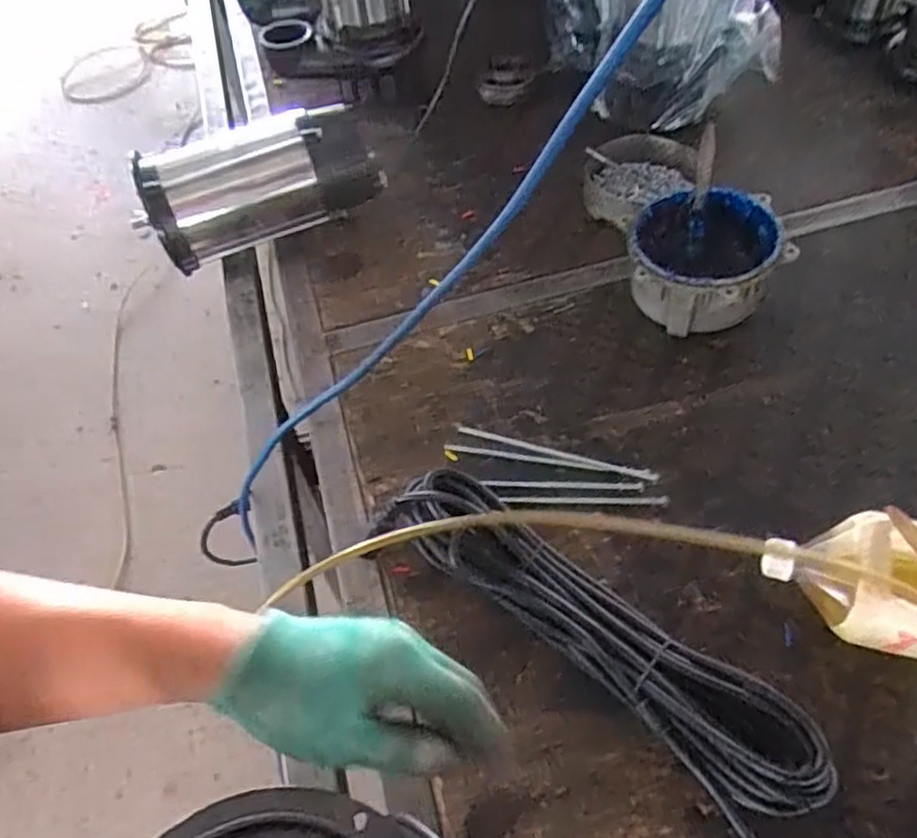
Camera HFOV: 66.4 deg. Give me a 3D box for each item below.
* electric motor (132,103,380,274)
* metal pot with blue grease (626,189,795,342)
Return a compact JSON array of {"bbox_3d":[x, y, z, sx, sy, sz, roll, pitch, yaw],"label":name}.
[{"bbox_3d":[-0.233,-0.278,0.822,0.269,0.097,0.091,-22,56,-11],"label":"electric motor"},{"bbox_3d":[0.255,-0.160,0.730,0.144,0.088,0.142,-2,54,3],"label":"metal pot with blue grease"}]

